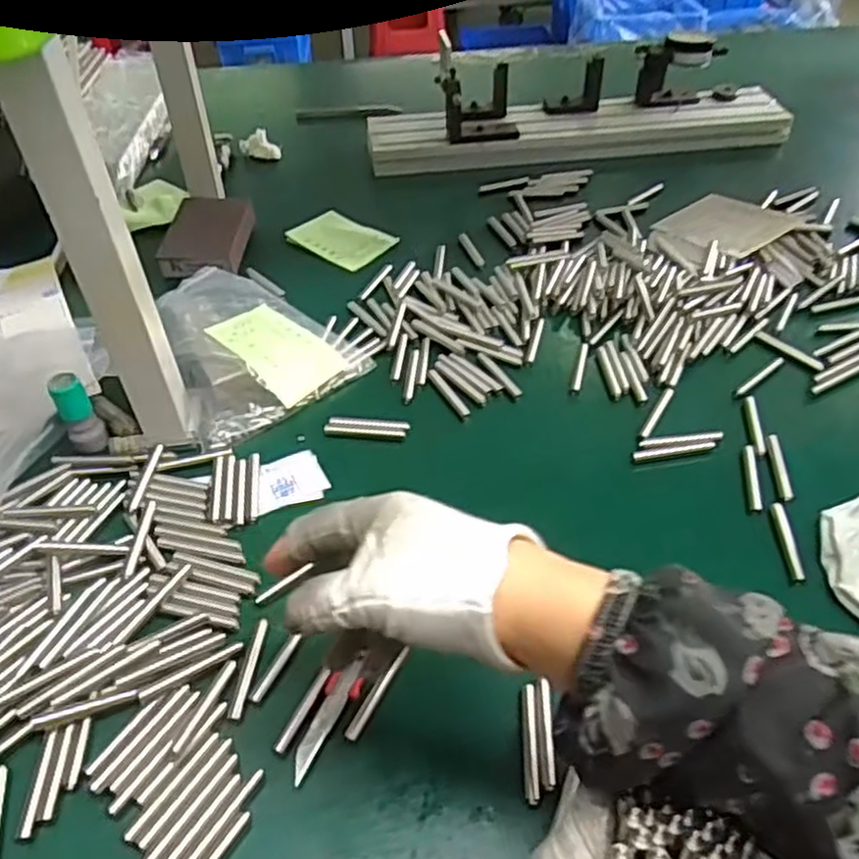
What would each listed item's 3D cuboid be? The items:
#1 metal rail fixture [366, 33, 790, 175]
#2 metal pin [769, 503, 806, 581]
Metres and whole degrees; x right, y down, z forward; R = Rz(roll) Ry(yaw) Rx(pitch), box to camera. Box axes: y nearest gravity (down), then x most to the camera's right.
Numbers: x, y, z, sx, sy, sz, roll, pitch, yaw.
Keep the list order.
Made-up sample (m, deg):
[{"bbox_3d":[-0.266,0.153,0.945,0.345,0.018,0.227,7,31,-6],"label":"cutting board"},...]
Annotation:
[{"bbox_3d":[0.171,-0.369,0.831,0.476,0.086,0.132,-9,44,-7],"label":"metal rail fixture"},{"bbox_3d":[0.217,0.067,0.445,0.007,0.004,0.057,2,44,5],"label":"metal pin"}]

